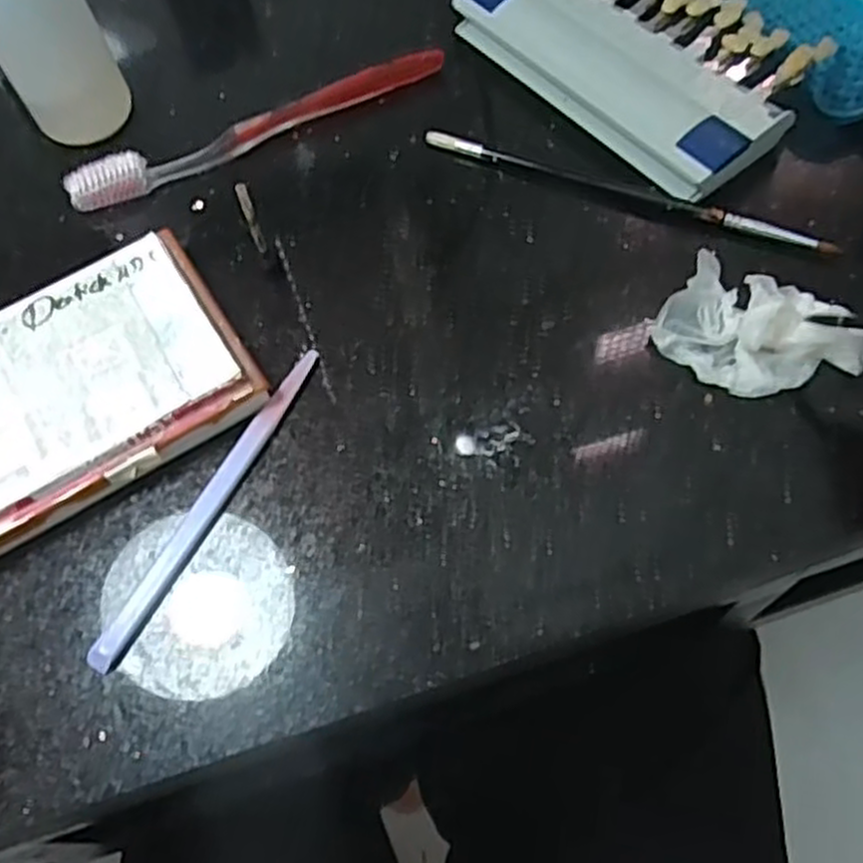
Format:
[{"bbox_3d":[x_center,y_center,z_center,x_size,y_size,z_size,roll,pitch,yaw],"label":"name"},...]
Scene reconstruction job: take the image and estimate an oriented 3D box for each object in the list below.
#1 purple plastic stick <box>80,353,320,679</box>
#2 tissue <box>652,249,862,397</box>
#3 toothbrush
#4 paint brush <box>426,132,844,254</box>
[{"bbox_3d":[-0.082,0.024,0.294,0.010,0.007,0.138,22,67,18],"label":"purple plastic stick"},{"bbox_3d":[0.128,-0.037,0.303,0.076,0.018,0.052,33,71,22],"label":"tissue"},{"bbox_3d":[-0.082,-0.147,0.377,0.186,0.008,0.019,-26,62,-6],"label":"toothbrush"},{"bbox_3d":[0.082,-0.107,0.346,0.182,0.011,0.009,22,69,11],"label":"paint brush"}]

